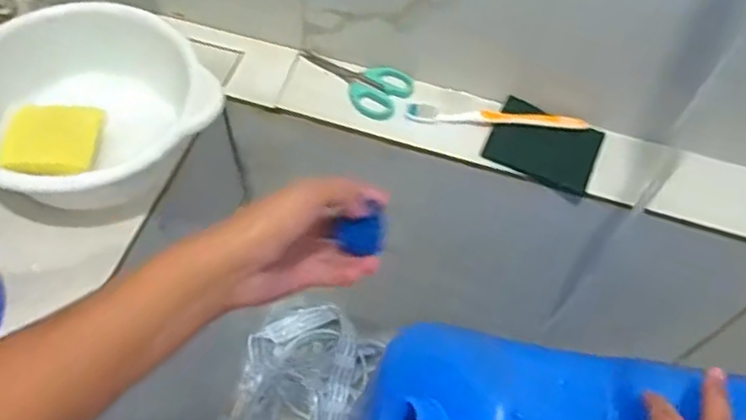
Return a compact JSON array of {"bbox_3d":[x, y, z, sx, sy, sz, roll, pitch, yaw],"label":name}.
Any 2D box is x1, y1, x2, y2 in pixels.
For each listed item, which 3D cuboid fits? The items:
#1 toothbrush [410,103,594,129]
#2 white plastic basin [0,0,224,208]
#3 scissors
[{"bbox_3d":[0.121,-0.090,0.641,0.173,0.012,0.017,3,57,-3],"label":"toothbrush"},{"bbox_3d":[-0.245,-0.082,0.559,0.184,0.087,0.181,2,57,-3],"label":"white plastic basin"},{"bbox_3d":[-0.022,-0.135,0.667,0.122,0.009,0.064,30,59,14],"label":"scissors"}]

